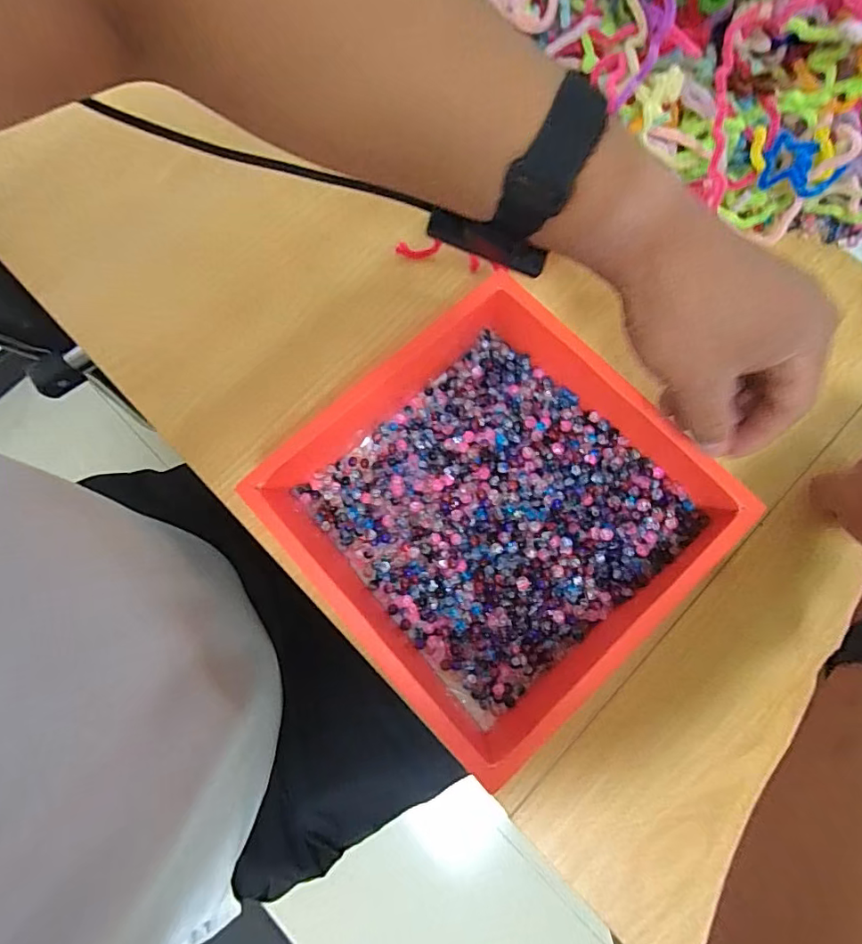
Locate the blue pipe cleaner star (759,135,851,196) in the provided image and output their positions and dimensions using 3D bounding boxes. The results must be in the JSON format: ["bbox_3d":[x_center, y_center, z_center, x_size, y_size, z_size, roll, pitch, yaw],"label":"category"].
[{"bbox_3d":[0.284,-0.234,0.397,0.054,0.020,0.042,40,83,12],"label":"blue pipe cleaner star"}]

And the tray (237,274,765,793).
[{"bbox_3d":[0.042,0.023,0.349,0.246,0.057,0.247,-42,79,-8],"label":"tray"}]

